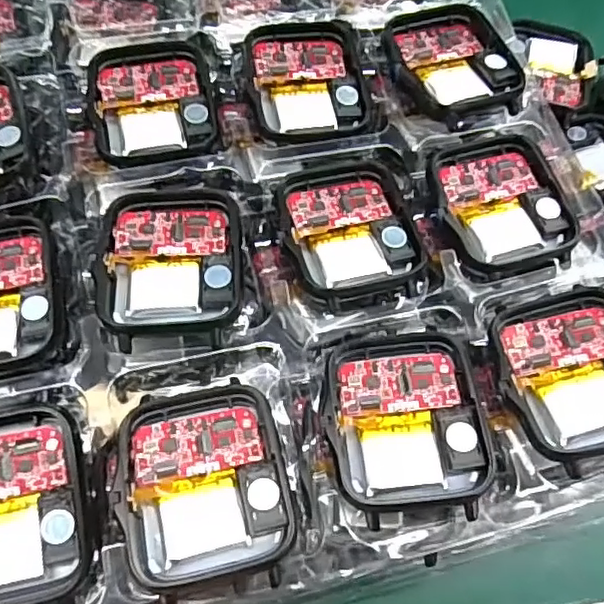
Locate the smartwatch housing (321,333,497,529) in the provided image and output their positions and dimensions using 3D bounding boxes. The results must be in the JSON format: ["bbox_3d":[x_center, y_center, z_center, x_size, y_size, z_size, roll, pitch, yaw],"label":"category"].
[{"bbox_3d":[0.025,0.028,0.145,0.037,0.007,0.044,-6,69,-5],"label":"smartwatch housing"}]

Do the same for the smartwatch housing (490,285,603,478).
[{"bbox_3d":[0.071,0.017,0.151,0.036,0.015,0.044,-7,69,-5],"label":"smartwatch housing"}]

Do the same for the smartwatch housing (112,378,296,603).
[{"bbox_3d":[-0.023,0.042,0.137,0.037,0.006,0.045,-13,70,-8],"label":"smartwatch housing"}]

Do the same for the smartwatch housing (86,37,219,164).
[{"bbox_3d":[-0.047,-0.064,0.187,0.037,0.007,0.045,-8,67,-8],"label":"smartwatch housing"}]

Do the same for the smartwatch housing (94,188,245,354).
[{"bbox_3d":[-0.035,-0.012,0.160,0.037,0.007,0.046,-2,69,-4],"label":"smartwatch housing"}]

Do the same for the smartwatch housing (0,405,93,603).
[{"bbox_3d":[-0.068,0.048,0.136,0.036,0.010,0.044,-8,69,-6],"label":"smartwatch housing"}]

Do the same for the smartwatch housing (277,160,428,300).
[{"bbox_3d":[0.014,-0.023,0.172,0.038,0.005,0.043,-10,69,-7],"label":"smartwatch housing"}]

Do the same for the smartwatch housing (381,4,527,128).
[{"bbox_3d":[0.048,-0.079,0.195,0.039,0.008,0.045,-18,69,-12],"label":"smartwatch housing"}]

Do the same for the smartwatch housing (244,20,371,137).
[{"bbox_3d":[0.001,-0.074,0.193,0.037,0.008,0.044,-6,67,-7],"label":"smartwatch housing"}]

